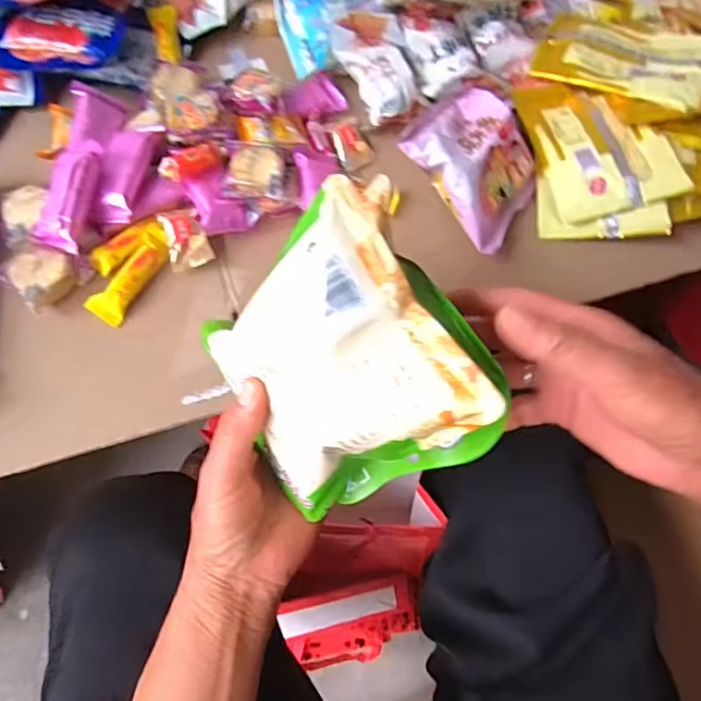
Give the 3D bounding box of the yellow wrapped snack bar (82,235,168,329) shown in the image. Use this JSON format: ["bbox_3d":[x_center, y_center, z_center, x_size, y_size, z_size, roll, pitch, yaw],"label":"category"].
[{"bbox_3d":[-0.166,-0.054,0.398,0.024,0.016,0.073,26,65,9],"label":"yellow wrapped snack bar"}]

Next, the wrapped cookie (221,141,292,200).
[{"bbox_3d":[-0.074,-0.145,0.416,0.045,0.013,0.045,10,63,2],"label":"wrapped cookie"}]

